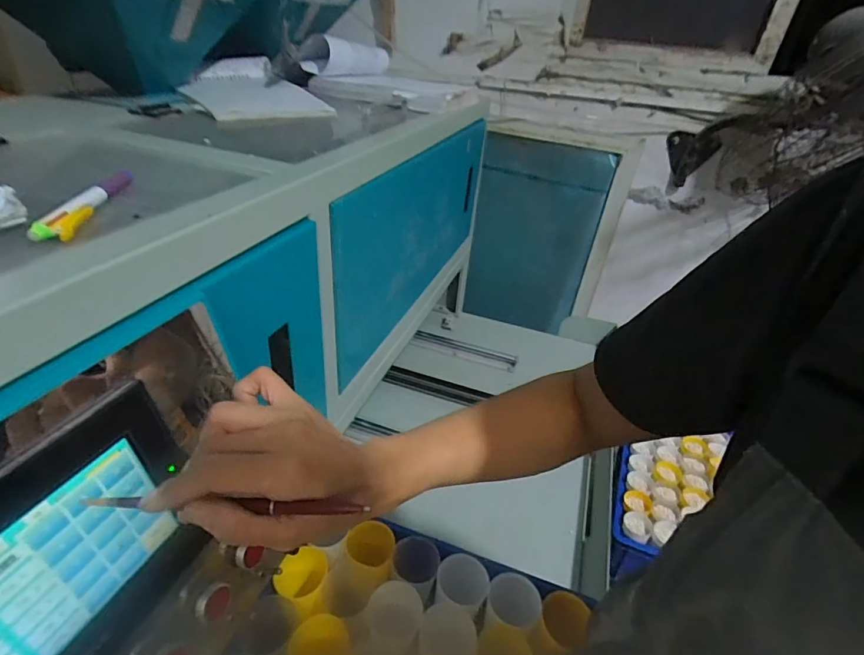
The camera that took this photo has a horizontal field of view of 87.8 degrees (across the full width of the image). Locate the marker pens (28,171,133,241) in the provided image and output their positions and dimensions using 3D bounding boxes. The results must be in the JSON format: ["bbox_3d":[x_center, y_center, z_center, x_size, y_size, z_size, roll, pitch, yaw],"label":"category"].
[{"bbox_3d":[-0.262,-0.095,0.342,0.019,0.012,0.118,-1,35,-9],"label":"marker pens"}]

